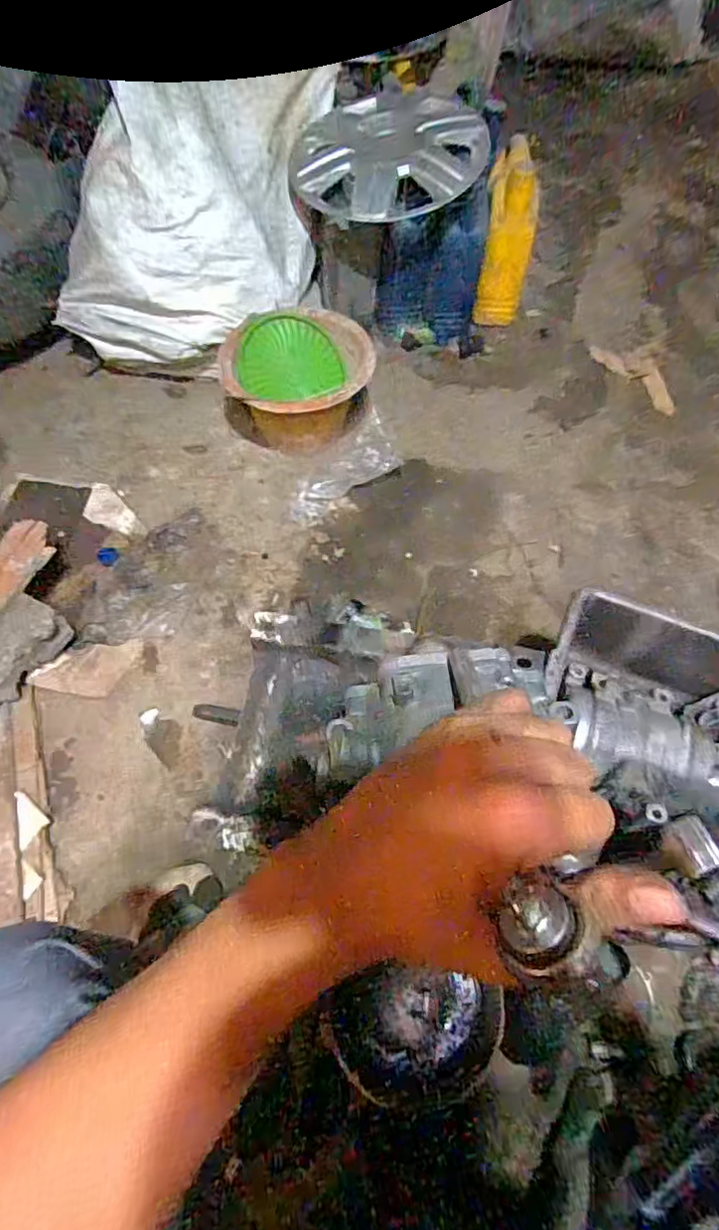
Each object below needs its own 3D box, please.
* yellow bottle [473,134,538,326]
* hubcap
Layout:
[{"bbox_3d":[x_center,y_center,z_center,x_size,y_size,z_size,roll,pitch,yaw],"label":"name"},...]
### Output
[{"bbox_3d":[0.293,-0.751,1.153,0.102,0.310,0.082,-5,42,-6],"label":"yellow bottle"},{"bbox_3d":[0.053,-0.835,1.028,0.314,0.060,0.322,-3,74,9],"label":"hubcap"}]

